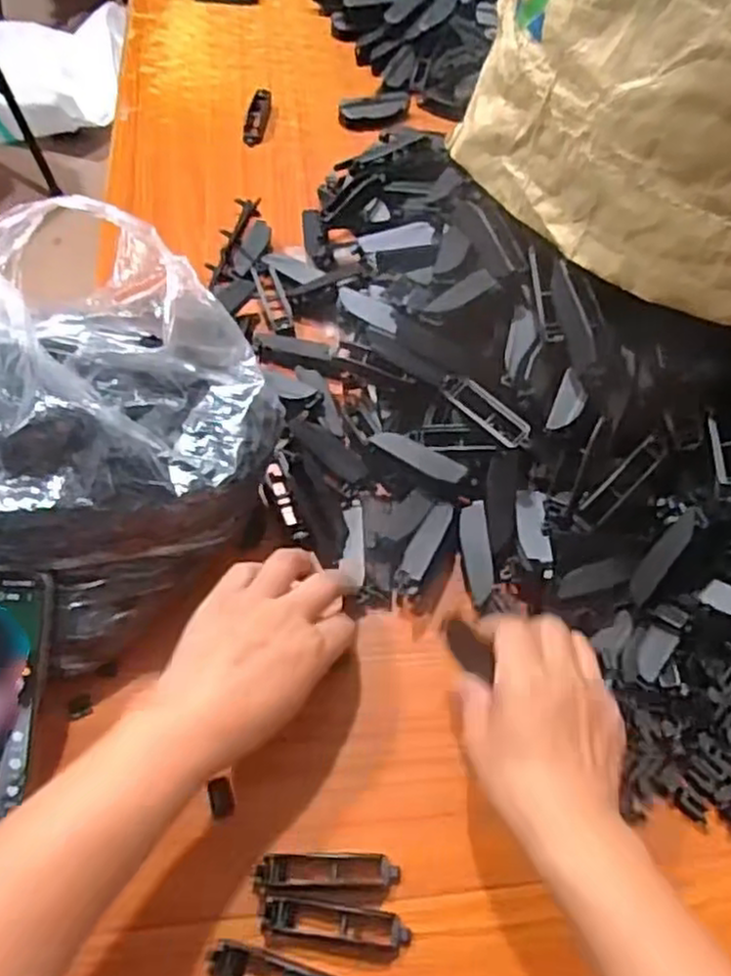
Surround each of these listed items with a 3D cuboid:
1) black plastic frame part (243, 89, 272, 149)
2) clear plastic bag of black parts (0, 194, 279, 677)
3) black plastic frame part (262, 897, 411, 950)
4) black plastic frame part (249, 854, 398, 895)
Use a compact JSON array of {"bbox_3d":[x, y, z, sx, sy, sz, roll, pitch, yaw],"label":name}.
[{"bbox_3d":[-0.108,-0.374,0.739,0.019,0.020,0.081,5,59,1],"label":"black plastic frame part"},{"bbox_3d":[-0.210,-0.045,0.461,0.261,0.142,0.275,-39,68,-23],"label":"clear plastic bag of black parts"},{"bbox_3d":[-0.015,0.224,0.379,0.076,0.009,0.015,7,59,2],"label":"black plastic frame part"},{"bbox_3d":[-0.020,0.202,0.389,0.076,0.007,0.018,-2,59,-4],"label":"black plastic frame part"}]

